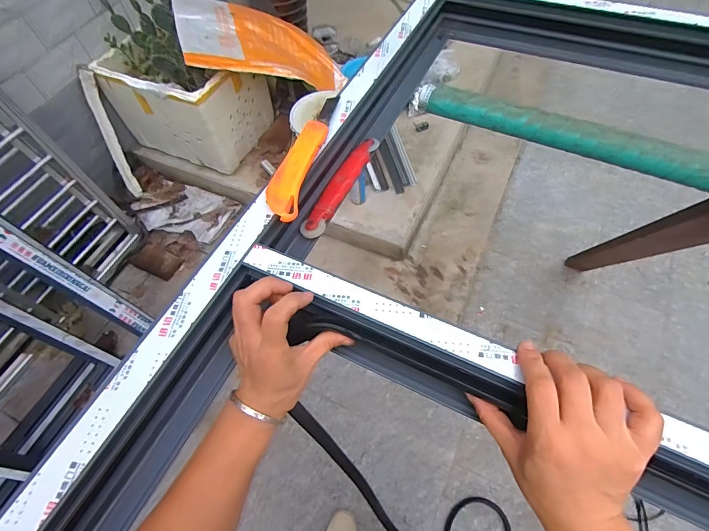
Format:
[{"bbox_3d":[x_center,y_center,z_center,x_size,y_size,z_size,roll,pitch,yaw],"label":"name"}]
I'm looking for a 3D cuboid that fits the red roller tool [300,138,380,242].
[{"bbox_3d":[-0.018,-0.113,0.521,0.029,0.020,0.190,22,63,15],"label":"red roller tool"}]

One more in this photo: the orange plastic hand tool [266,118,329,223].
[{"bbox_3d":[-0.067,-0.114,0.438,0.038,0.018,0.140,13,61,10],"label":"orange plastic hand tool"}]

